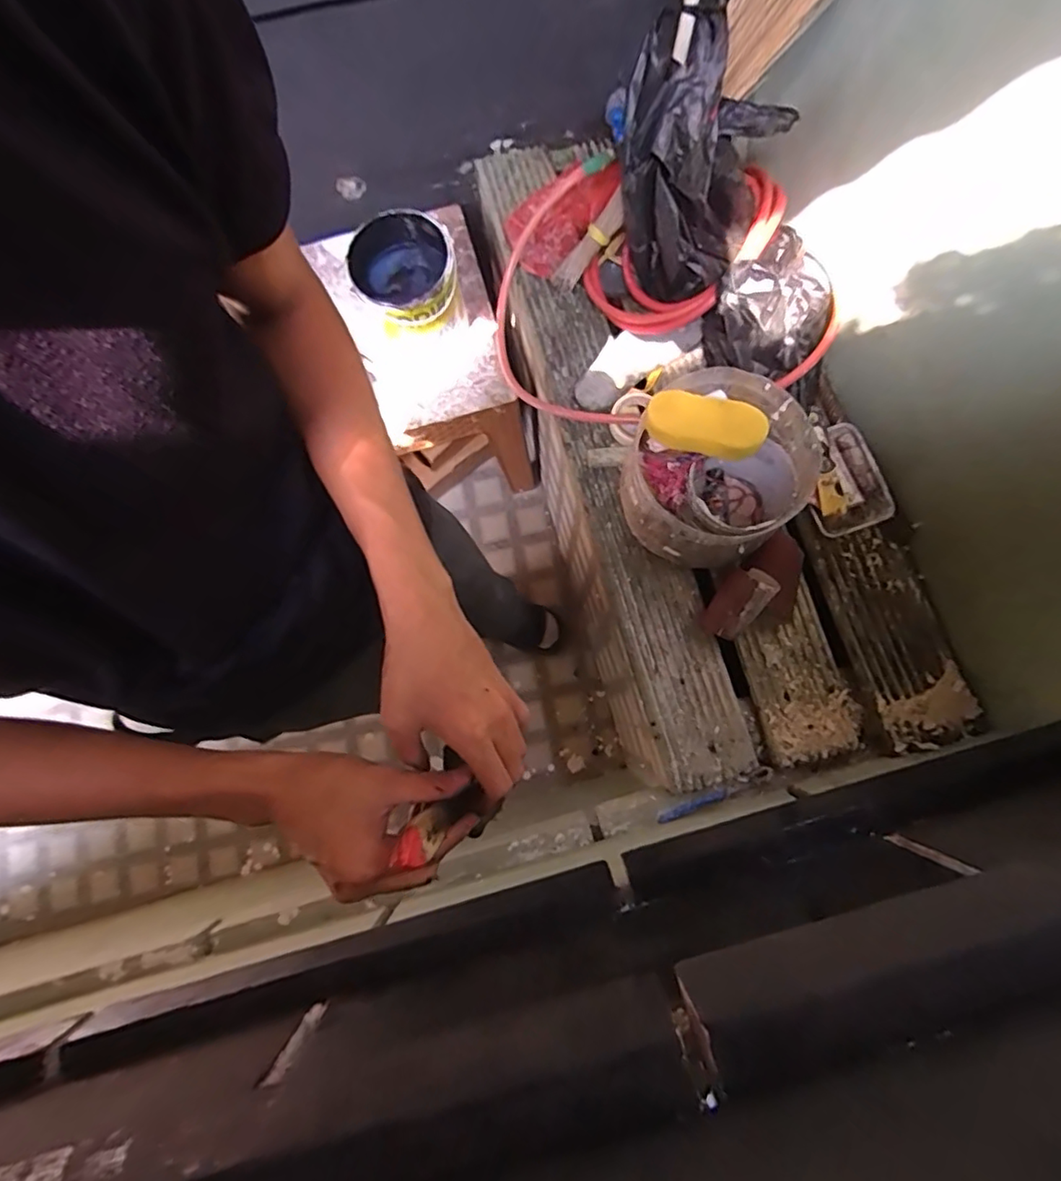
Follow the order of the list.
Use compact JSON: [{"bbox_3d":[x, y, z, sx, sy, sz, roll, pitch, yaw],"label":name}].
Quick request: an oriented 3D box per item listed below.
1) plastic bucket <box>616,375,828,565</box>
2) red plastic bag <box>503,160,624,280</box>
[{"bbox_3d":[0.262,-0.165,0.841,0.237,0.164,0.241,0,79,0],"label":"plastic bucket"},{"bbox_3d":[0.047,-0.685,1.007,0.134,0.086,0.215,43,83,8],"label":"red plastic bag"}]

